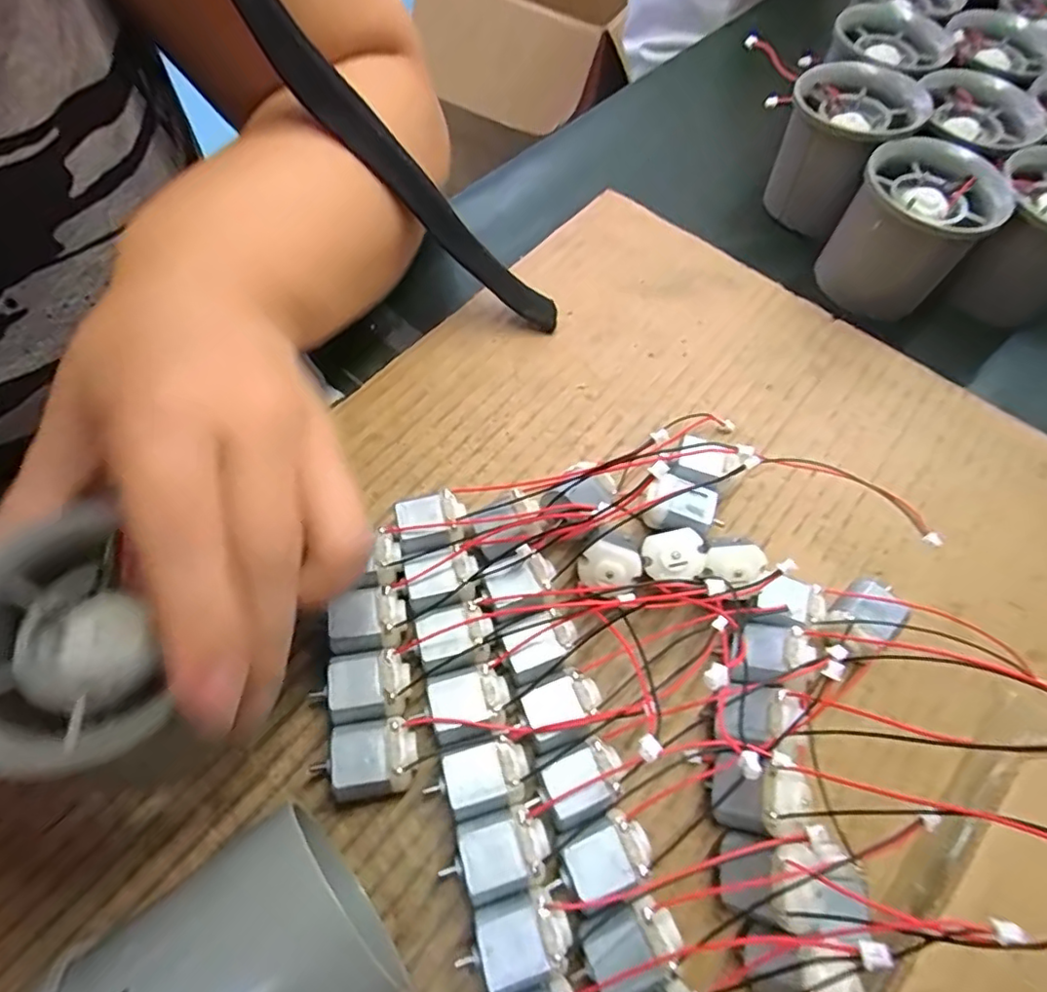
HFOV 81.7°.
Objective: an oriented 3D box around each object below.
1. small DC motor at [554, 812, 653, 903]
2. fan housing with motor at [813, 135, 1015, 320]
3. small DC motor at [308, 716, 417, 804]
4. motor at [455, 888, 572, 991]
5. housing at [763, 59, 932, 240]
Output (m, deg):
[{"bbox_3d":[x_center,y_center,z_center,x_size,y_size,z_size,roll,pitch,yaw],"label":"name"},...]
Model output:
[{"bbox_3d":[0.021,0.097,0.164,0.025,0.017,0.016,-26,66,-16],"label":"small DC motor"},{"bbox_3d":[0.165,-0.114,0.263,0.056,0.050,0.053,-40,71,-21],"label":"fan housing with motor"},{"bbox_3d":[-0.043,0.075,0.171,0.026,0.015,0.020,-7,63,-7],"label":"small DC motor"},{"bbox_3d":[-0.002,0.112,0.154,0.026,0.015,0.018,-15,64,-11],"label":"motor"},{"bbox_3d":[0.145,-0.162,0.285,0.051,0.052,0.055,37,66,15],"label":"housing"}]

